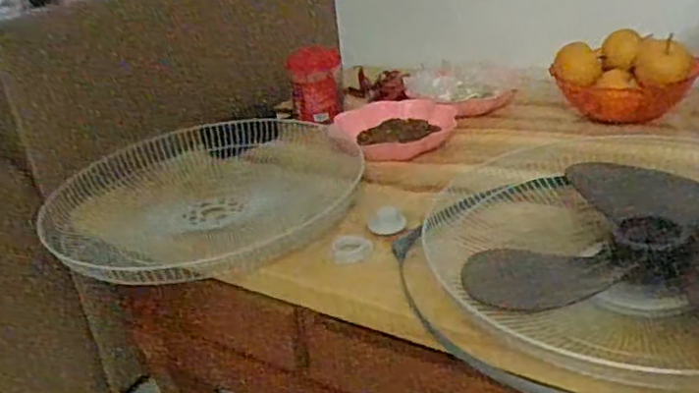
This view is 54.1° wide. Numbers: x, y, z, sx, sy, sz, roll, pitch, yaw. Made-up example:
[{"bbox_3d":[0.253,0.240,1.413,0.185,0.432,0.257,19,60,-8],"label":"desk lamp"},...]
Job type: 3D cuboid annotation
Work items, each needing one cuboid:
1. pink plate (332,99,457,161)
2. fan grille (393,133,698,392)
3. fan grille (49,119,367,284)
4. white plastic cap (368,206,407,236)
[{"bbox_3d":[0.088,-0.112,1.130,0.187,0.034,0.205,-6,26,3],"label":"pink plate"},{"bbox_3d":[0.324,0.038,0.793,0.483,0.083,0.544,11,31,33],"label":"fan grille"},{"bbox_3d":[-0.228,-0.009,1.059,0.446,0.071,0.540,-16,27,-17],"label":"fan grille"},{"bbox_3d":[0.050,0.031,0.890,0.047,0.016,0.054,-6,26,3],"label":"white plastic cap"}]

